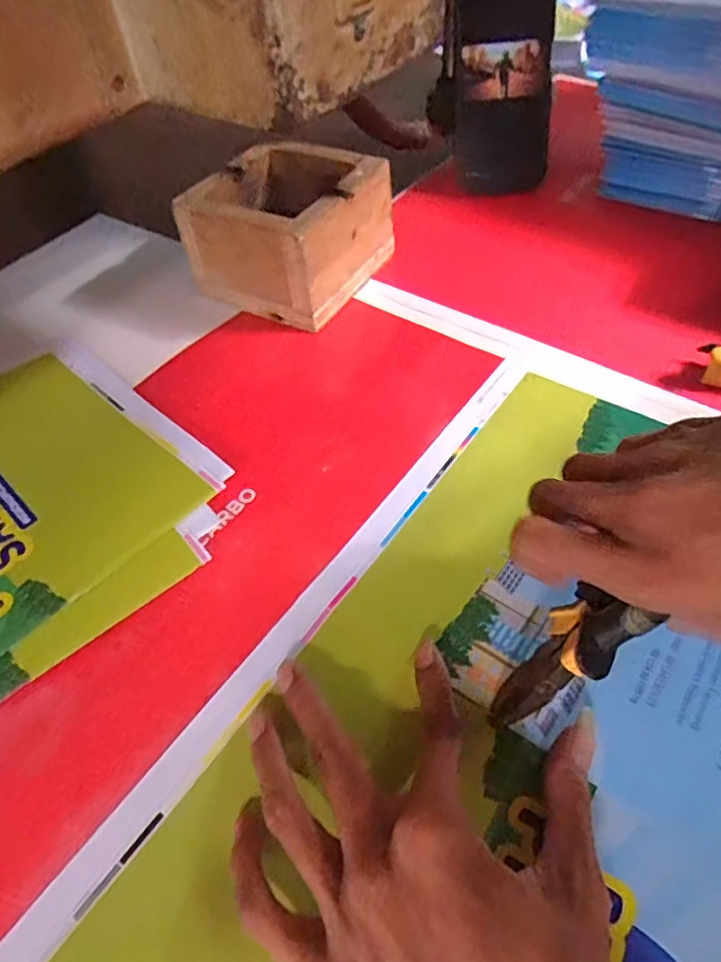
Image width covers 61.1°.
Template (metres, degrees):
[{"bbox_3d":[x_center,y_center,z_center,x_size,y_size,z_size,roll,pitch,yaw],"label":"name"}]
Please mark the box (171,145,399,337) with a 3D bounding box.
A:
[{"bbox_3d":[-0.056,-0.197,0.482,0.119,0.086,0.126,24,56,22],"label":"box"}]

